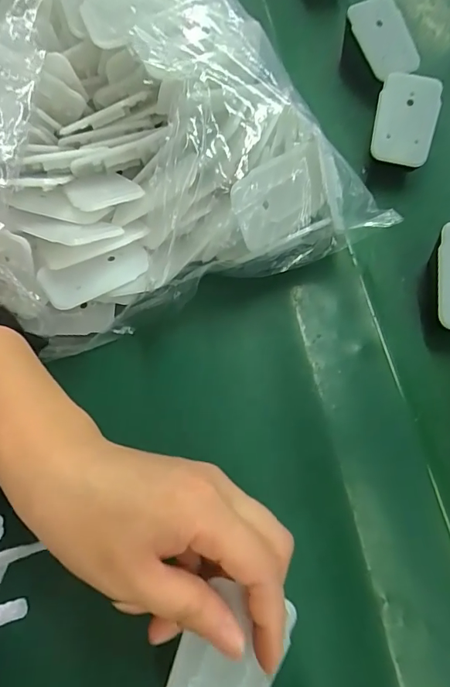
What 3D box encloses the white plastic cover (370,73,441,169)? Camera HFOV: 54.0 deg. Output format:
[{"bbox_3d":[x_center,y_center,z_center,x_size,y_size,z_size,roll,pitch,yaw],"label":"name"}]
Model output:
[{"bbox_3d":[0.130,-0.160,0.315,0.043,0.007,0.061,12,94,0],"label":"white plastic cover"}]

